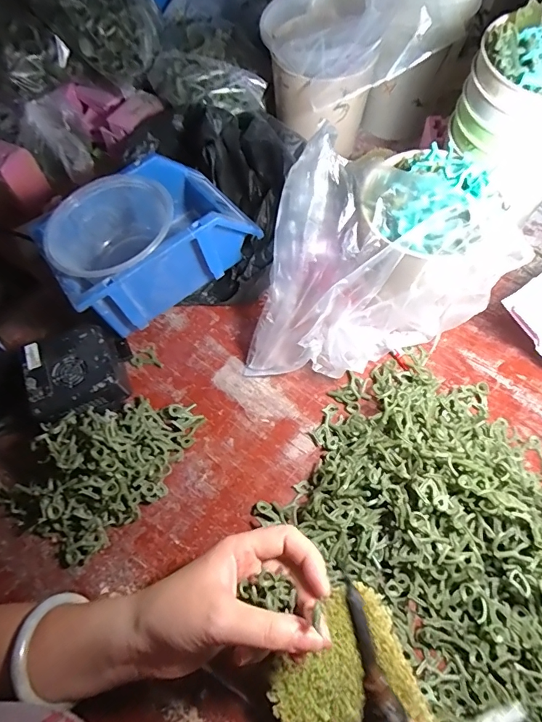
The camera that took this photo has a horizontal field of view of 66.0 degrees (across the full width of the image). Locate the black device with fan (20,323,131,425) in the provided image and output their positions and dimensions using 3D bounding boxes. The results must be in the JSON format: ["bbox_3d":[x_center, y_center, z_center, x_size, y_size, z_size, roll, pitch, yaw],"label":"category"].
[{"bbox_3d":[-0.176,0.012,0.394,0.085,0.048,0.074,-24,66,-7],"label":"black device with fan"}]

